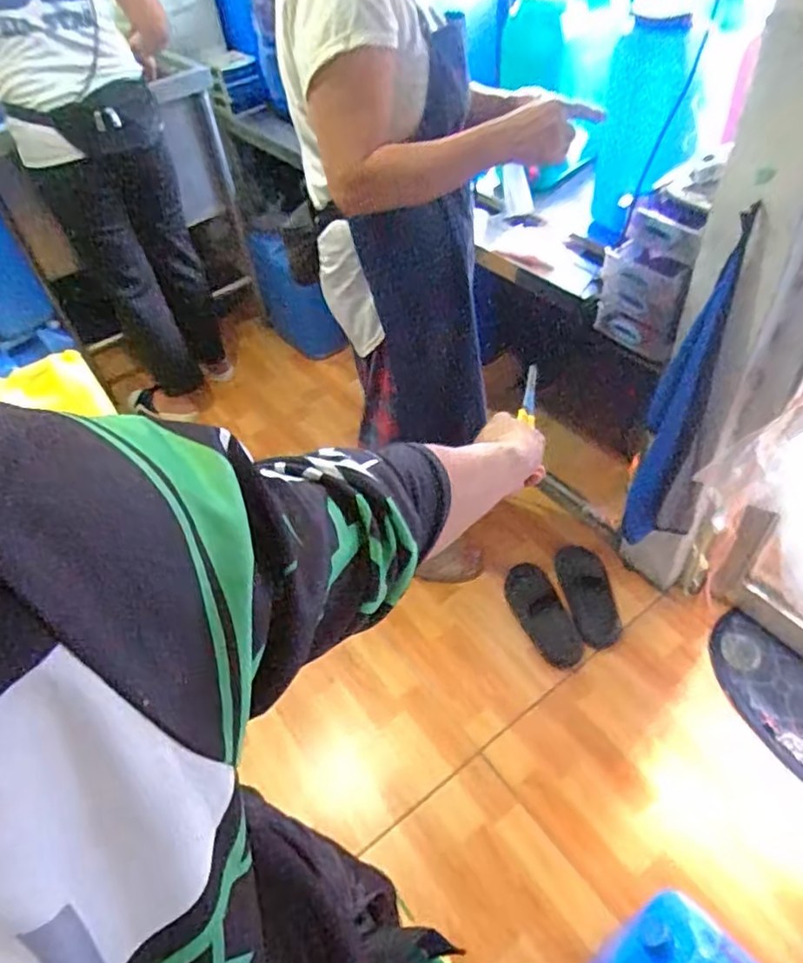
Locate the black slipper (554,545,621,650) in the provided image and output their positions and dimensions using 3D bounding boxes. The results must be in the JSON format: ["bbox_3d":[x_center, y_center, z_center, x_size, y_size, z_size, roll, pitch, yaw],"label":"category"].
[{"bbox_3d":[0.427,0.263,1.439,0.099,0.062,0.234,-12,62,-4],"label":"black slipper"}]

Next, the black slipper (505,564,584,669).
[{"bbox_3d":[0.326,0.306,1.456,0.096,0.057,0.246,-20,49,-11],"label":"black slipper"}]

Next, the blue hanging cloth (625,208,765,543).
[{"bbox_3d":[0.469,-0.115,1.092,0.085,0.668,0.067,20,53,23],"label":"blue hanging cloth"}]

